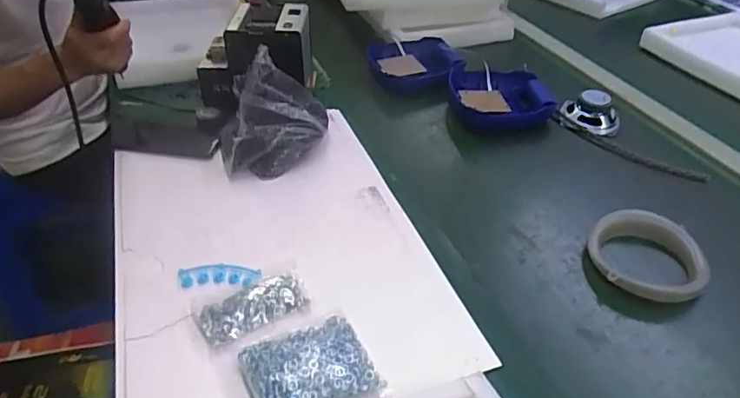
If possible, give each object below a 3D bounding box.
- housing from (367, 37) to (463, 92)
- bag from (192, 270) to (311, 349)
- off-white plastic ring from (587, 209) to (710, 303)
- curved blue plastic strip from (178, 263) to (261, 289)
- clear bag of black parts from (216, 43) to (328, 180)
[{"bbox_3d":[0.084,-0.280,1.083,0.184,0.062,0.213,-3,40,-5],"label":"housing"},{"bbox_3d":[-0.132,0.121,0.594,0.125,0.019,0.061,-16,42,-19],"label":"bag"},{"bbox_3d":[0.346,0.070,0.653,0.119,0.050,0.131,-3,40,-4],"label":"off-white plastic ring"},{"bbox_3d":[-0.184,0.094,0.641,0.093,0.011,0.035,3,40,3],"label":"curved blue plastic strip"},{"bbox_3d":[-0.156,-0.129,0.832,0.171,0.133,0.155,-3,40,-5],"label":"clear bag of black parts"}]

